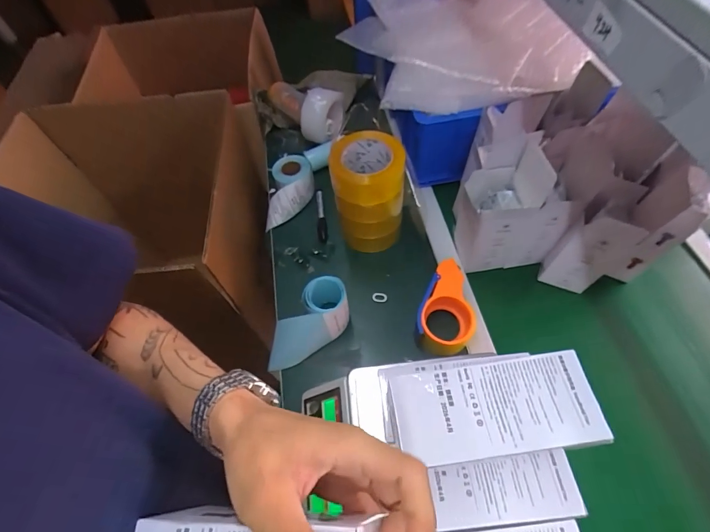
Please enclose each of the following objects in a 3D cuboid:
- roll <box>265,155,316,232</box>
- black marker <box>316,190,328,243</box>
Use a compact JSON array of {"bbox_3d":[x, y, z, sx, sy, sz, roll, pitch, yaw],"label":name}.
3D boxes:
[{"bbox_3d":[-0.135,-0.152,0.736,0.096,0.061,0.138,7,59,7],"label":"roll"},{"bbox_3d":[-0.066,-0.097,0.731,0.018,0.014,0.114,-7,71,-1],"label":"black marker"}]

